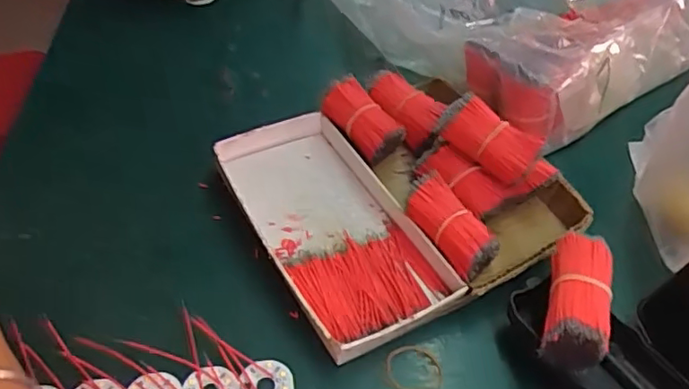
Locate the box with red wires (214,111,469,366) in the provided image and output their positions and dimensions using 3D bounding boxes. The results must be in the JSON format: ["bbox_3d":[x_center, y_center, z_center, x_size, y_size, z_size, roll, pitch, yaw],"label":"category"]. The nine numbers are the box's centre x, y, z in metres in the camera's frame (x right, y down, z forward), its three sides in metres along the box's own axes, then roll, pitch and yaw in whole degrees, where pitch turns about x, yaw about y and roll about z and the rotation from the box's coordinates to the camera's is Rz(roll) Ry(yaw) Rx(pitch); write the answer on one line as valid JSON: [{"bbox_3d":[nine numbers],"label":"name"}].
[{"bbox_3d":[-0.012,0.017,0.404,0.101,0.019,0.188,-20,54,-20],"label":"box with red wires"}]

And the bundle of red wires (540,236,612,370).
[{"bbox_3d":[0.128,0.057,0.329,0.032,0.024,0.074,18,50,11],"label":"bundle of red wires"}]

